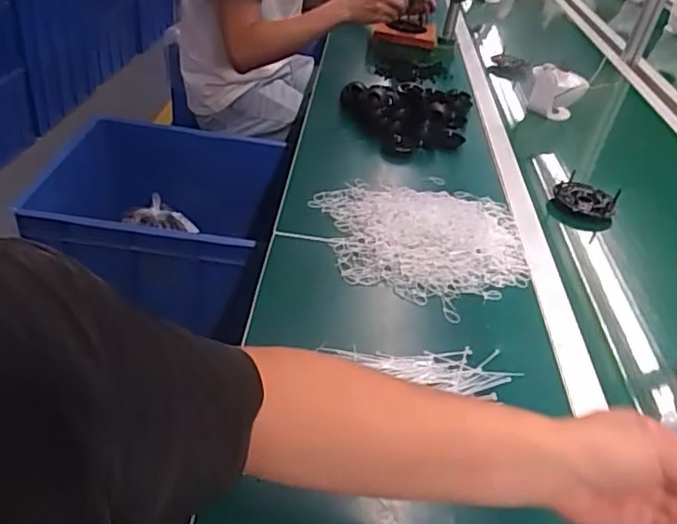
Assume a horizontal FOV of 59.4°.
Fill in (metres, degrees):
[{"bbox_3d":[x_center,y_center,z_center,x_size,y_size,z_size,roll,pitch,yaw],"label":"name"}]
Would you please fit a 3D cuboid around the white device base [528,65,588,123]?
[{"bbox_3d":[0.469,-0.365,1.270,0.118,0.103,0.069,16,37,13],"label":"white device base"}]

